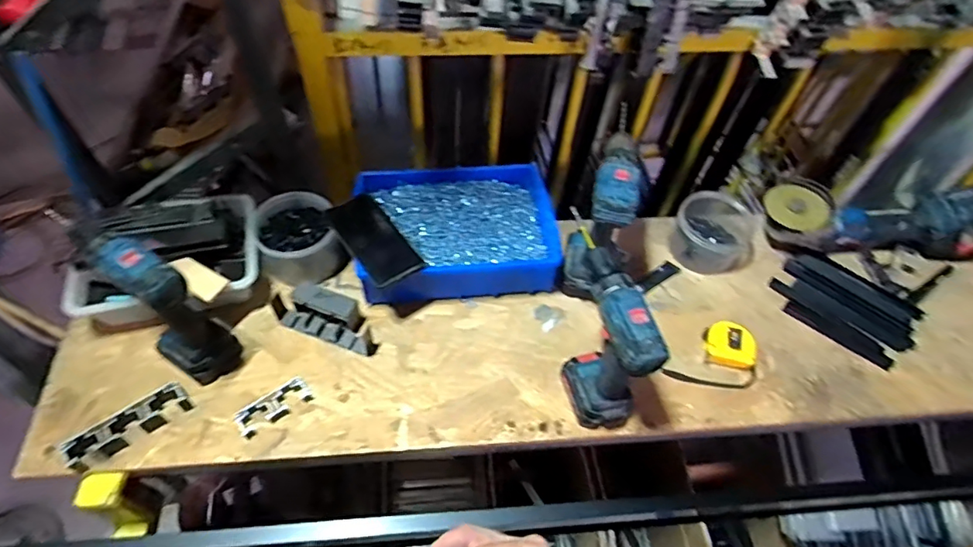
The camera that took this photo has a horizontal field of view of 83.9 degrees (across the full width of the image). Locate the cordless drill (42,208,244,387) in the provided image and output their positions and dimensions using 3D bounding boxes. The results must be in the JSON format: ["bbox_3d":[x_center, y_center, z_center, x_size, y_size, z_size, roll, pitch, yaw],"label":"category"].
[{"bbox_3d":[-0.404,0.025,0.668,0.166,0.219,0.081,40,61,21],"label":"cordless drill"}]

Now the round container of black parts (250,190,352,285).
[{"bbox_3d":[-0.279,-0.051,0.804,0.109,0.083,0.107,2,55,-3],"label":"round container of black parts"}]

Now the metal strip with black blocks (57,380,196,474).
[{"bbox_3d":[-0.440,0.185,0.664,0.140,0.034,0.037,-33,64,-24],"label":"metal strip with black blocks"}]

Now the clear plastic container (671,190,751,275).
[{"bbox_3d":[0.368,-0.064,0.870,0.131,0.074,0.119,29,58,15],"label":"clear plastic container"}]

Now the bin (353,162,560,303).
[{"bbox_3d":[-0.049,-0.065,0.837,0.289,0.084,0.216,-7,56,-9],"label":"bin"}]

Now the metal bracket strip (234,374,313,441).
[{"bbox_3d":[-0.273,0.170,0.697,0.092,0.024,0.031,-31,63,-23],"label":"metal bracket strip"}]

